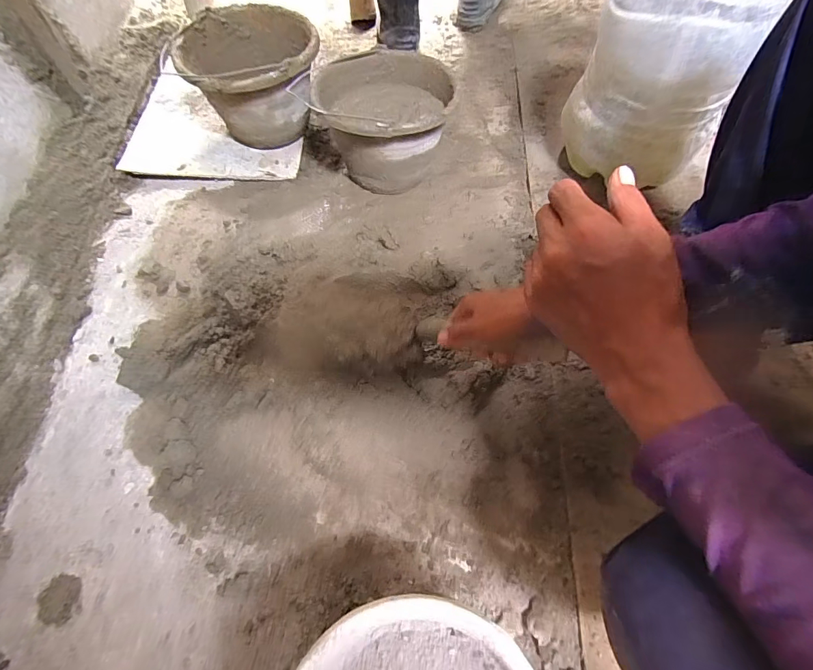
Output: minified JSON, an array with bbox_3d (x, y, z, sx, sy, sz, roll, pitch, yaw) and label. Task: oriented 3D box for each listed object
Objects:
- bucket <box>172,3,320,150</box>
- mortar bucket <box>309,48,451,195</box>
[{"bbox_3d":[-0.276,-0.471,0.766,0.226,0.169,0.226,0,66,0],"label":"bucket"},{"bbox_3d":[-0.043,-0.375,0.730,0.218,0.166,0.210,-1,63,1],"label":"mortar bucket"}]

